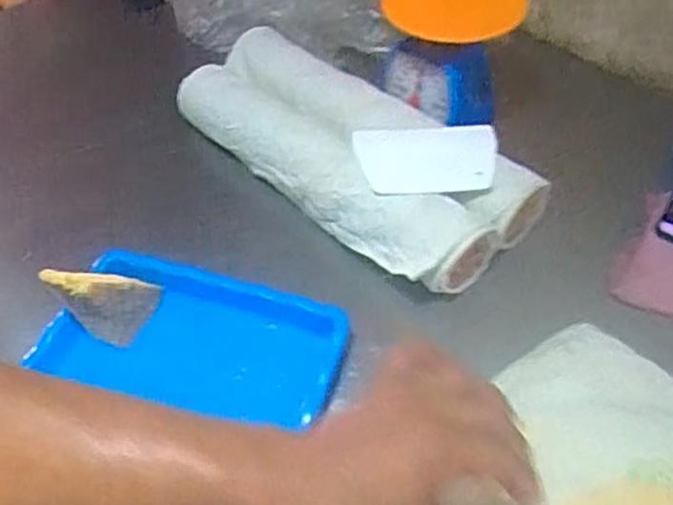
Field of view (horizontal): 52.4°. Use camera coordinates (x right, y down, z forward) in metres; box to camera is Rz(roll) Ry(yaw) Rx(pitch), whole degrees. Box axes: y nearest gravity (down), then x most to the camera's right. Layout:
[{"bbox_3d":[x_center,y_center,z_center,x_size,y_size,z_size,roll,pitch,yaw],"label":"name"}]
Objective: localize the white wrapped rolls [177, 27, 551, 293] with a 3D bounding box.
[{"bbox_3d":[0.006,-0.125,0.769,0.171,0.076,0.431,-37,58,-22],"label":"white wrapped rolls"}]

